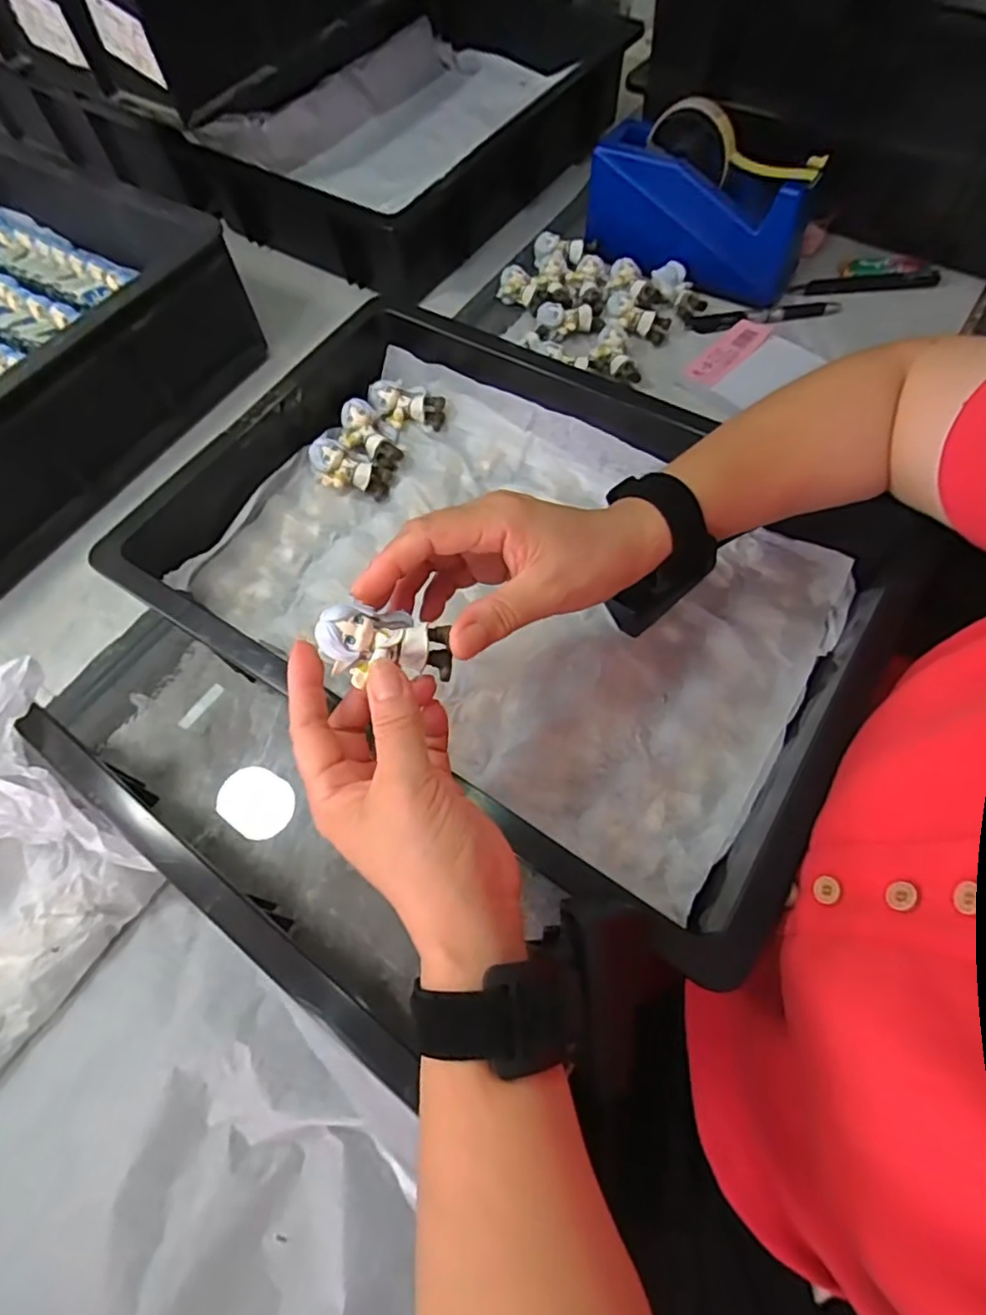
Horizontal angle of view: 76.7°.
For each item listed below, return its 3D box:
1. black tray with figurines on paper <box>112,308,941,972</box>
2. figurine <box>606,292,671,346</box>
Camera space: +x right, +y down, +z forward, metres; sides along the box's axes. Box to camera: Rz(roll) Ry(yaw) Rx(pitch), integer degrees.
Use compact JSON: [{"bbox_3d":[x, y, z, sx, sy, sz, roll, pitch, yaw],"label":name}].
[{"bbox_3d":[0.007,-0.061,0.423,0.477,0.076,0.303,29,69,17],"label":"black tray with figurines on paper"},{"bbox_3d":[0.135,-0.321,0.587,0.063,0.018,0.029,31,68,2],"label":"figurine"}]

